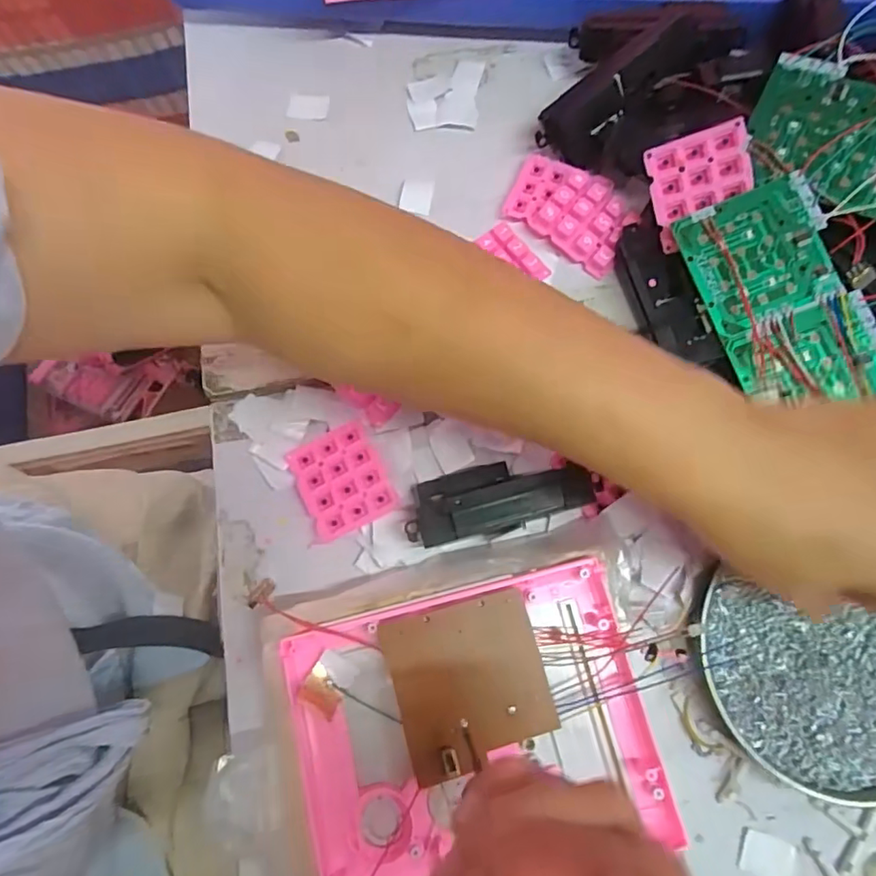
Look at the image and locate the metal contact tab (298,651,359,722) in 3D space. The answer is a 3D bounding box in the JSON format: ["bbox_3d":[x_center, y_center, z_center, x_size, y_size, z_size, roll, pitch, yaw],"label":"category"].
[{"bbox_3d":[-0.054,0.120,0.269,0.020,0.004,0.027,31,55,0],"label":"metal contact tab"}]

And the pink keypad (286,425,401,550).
[{"bbox_3d":[-0.057,0.026,0.323,0.051,0.008,0.057,-24,77,-4],"label":"pink keypad"}]

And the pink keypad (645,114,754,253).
[{"bbox_3d":[0.147,-0.141,0.309,0.051,0.007,0.057,-9,100,24],"label":"pink keypad"}]

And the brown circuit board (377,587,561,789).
[{"bbox_3d":[0.015,0.117,0.266,0.071,0.009,0.070,-15,76,-2],"label":"brown circuit board"}]

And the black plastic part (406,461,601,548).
[{"bbox_3d":[0.035,0.034,0.307,0.103,0.022,0.038,-10,76,-1],"label":"black plastic part"}]

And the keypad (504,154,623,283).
[{"bbox_3d":[0.084,-0.147,0.353,0.087,0.019,0.054,38,80,10],"label":"keypad"}]

